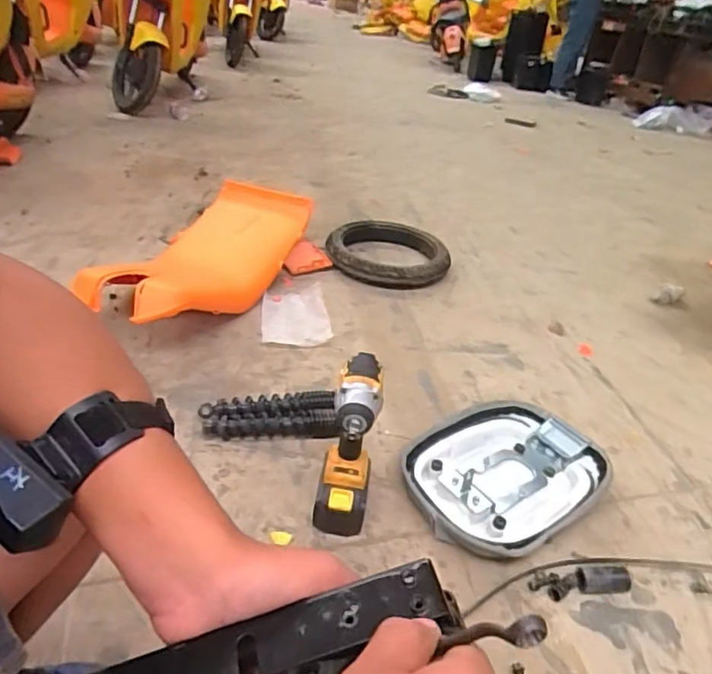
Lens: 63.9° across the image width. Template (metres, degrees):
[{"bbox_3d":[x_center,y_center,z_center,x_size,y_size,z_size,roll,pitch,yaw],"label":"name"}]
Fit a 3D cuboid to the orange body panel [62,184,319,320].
[{"bbox_3d":[-0.386,-0.195,1.429,0.339,0.160,0.645,16,35,12],"label":"orange body panel"}]

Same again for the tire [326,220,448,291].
[{"bbox_3d":[0.102,-0.270,1.742,0.367,0.082,0.363,11,32,4],"label":"tire"}]

